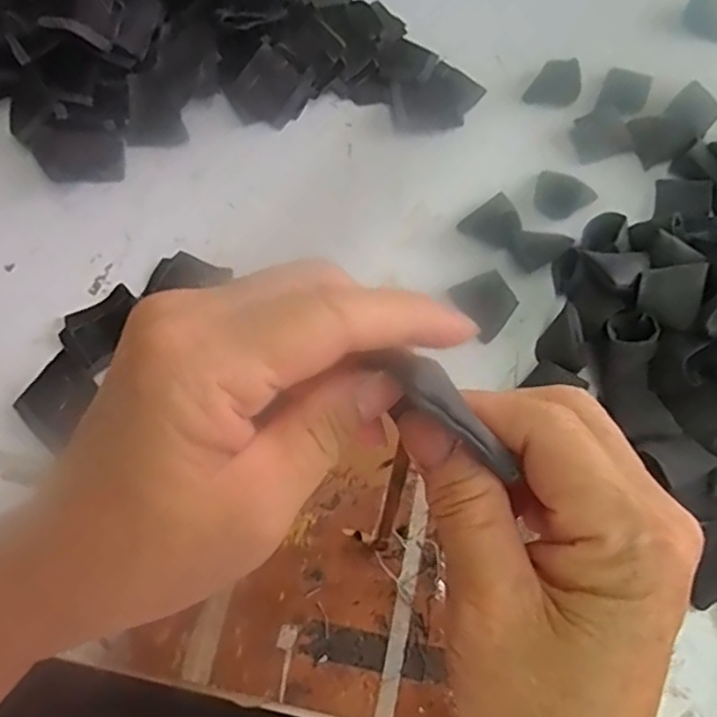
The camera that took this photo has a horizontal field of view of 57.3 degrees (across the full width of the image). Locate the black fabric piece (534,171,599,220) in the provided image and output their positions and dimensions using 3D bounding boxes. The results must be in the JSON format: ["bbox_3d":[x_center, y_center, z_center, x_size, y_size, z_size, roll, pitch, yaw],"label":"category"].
[{"bbox_3d":[0.147,-0.119,0.480,0.040,0.005,0.039,1,66,-1],"label":"black fabric piece"}]

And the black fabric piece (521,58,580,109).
[{"bbox_3d":[0.152,-0.212,0.503,0.036,0.028,0.027,32,68,12],"label":"black fabric piece"}]

